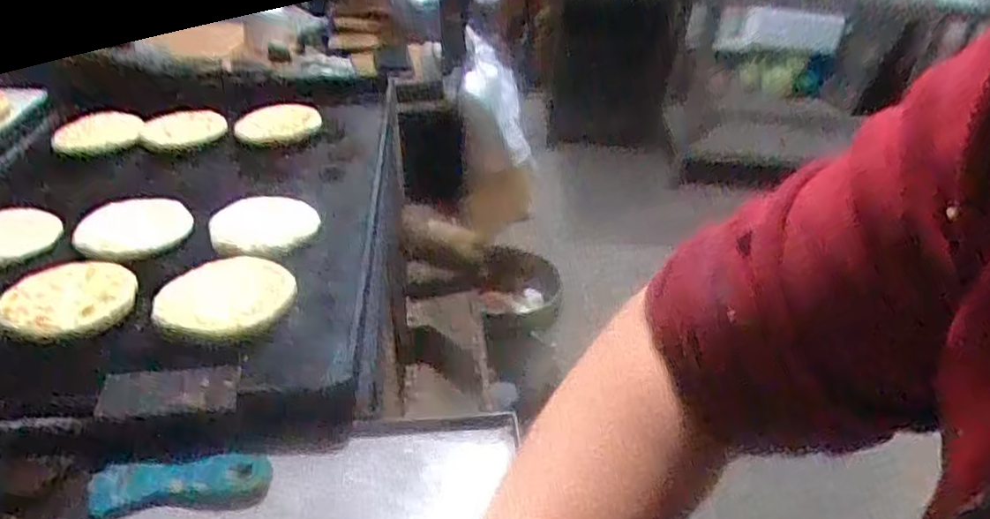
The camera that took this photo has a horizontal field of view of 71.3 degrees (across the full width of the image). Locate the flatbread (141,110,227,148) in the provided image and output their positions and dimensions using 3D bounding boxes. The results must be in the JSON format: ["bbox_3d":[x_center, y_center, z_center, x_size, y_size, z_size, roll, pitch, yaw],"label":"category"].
[{"bbox_3d":[-0.396,-0.166,0.878,0.121,0.045,0.013,-8,31,12],"label":"flatbread"}]

